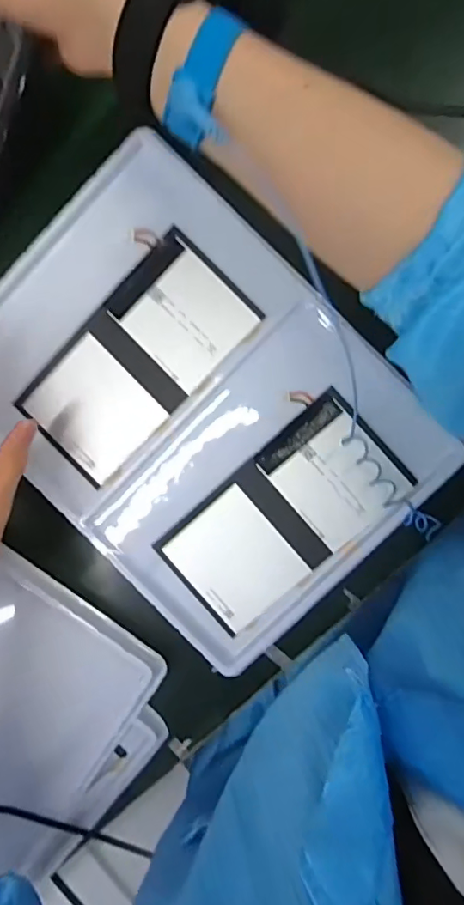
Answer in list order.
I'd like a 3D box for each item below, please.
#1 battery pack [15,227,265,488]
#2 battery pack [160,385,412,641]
[{"bbox_3d":[-0.069,-0.067,0.392,0.090,0.005,0.172,45,96,3],"label":"battery pack"},{"bbox_3d":[0.036,0.045,0.388,0.171,0.005,0.088,-42,88,6],"label":"battery pack"}]

